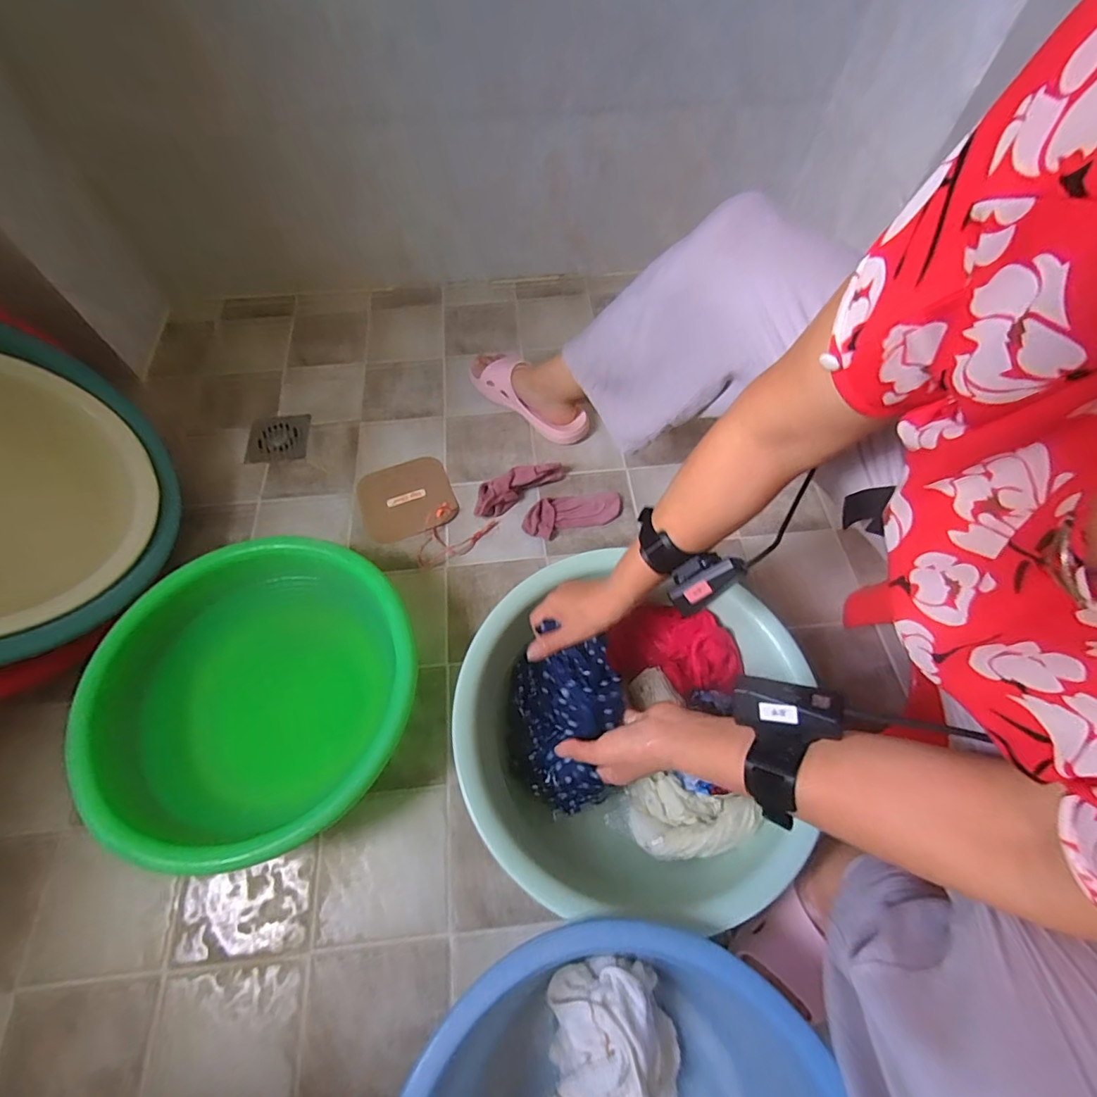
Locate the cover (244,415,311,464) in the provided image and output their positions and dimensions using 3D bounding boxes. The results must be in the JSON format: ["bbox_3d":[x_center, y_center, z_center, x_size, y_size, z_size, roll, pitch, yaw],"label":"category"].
[{"bbox_3d":[-0.471,-0.192,0.888,0.099,0.008,0.102,-5,62,-9],"label":"cover"}]

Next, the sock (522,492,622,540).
[{"bbox_3d":[0.037,-0.061,0.799,0.159,0.025,0.067,-17,64,-8],"label":"sock"}]

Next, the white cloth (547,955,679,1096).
[{"bbox_3d":[0.055,0.502,0.468,0.134,0.056,0.200,12,63,6],"label":"white cloth"}]

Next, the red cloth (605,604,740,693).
[{"bbox_3d":[0.154,0.122,0.624,0.157,0.044,0.086,10,61,3],"label":"red cloth"}]

